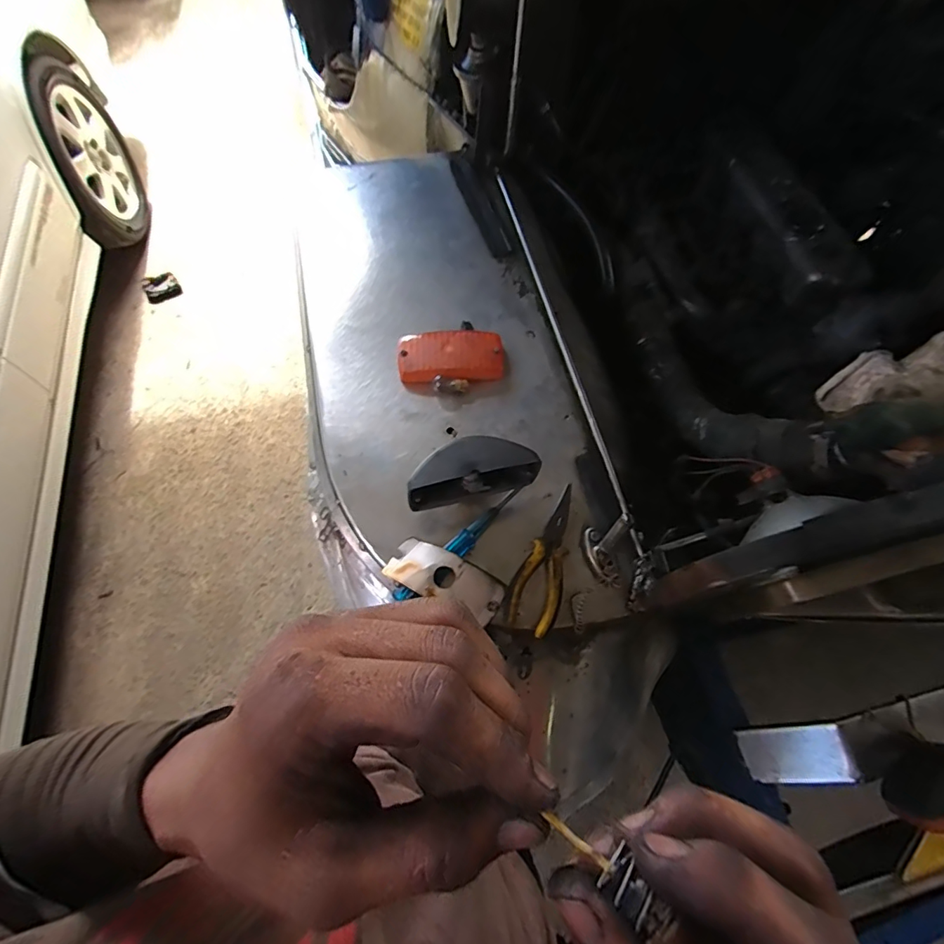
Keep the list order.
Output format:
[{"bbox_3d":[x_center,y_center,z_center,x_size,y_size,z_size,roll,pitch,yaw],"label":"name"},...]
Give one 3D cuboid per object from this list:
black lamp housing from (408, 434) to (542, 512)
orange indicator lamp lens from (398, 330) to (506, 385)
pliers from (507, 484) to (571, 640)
[{"bbox_3d":[0.000,0.004,0.504,0.130,0.114,0.041,-11,69,-4],"label":"black lamp housing"},{"bbox_3d":[-0.026,-0.148,0.618,0.134,0.026,0.074,-3,69,-1],"label":"orange indicator lamp lens"},{"bbox_3d":[0.085,0.094,0.518,0.053,0.020,0.158,23,71,9],"label":"pliers"}]

